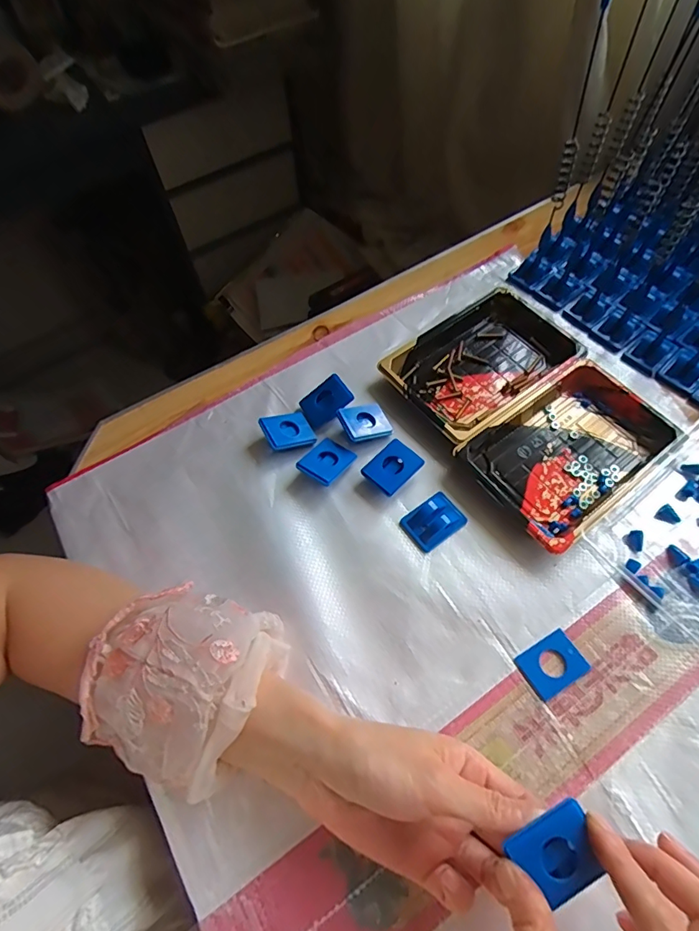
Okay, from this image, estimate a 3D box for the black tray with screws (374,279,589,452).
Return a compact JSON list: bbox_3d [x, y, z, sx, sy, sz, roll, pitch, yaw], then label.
[{"bbox_3d":[0.129,-0.100,0.448,0.180,0.021,0.119,-34,64,-14],"label":"black tray with screws"}]

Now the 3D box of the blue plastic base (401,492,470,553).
[{"bbox_3d":[0.067,0.043,0.382,0.046,0.013,0.034,-36,65,-15],"label":"blue plastic base"}]

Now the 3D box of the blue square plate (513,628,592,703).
[{"bbox_3d":[0.140,0.137,0.331,0.043,0.004,0.032,-29,63,-12],"label":"blue square plate"}]

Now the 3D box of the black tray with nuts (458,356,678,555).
[{"bbox_3d":[0.181,-0.013,0.398,0.158,0.022,0.108,-33,64,-14],"label":"black tray with nuts"}]

